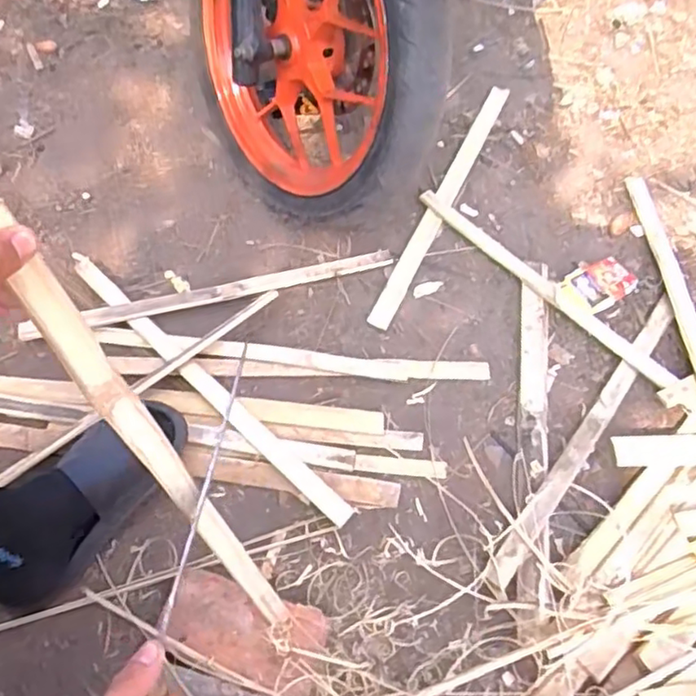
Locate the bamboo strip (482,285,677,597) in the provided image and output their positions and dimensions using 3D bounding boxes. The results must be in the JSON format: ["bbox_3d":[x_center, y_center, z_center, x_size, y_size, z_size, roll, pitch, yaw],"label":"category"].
[{"bbox_3d":[0.317,0.100,0.834,0.033,0.019,0.506,35,63,16],"label":"bamboo strip"}]

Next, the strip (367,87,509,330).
[{"bbox_3d":[0.161,-0.254,1.045,0.035,0.009,0.563,23,60,10],"label":"strip"}]

